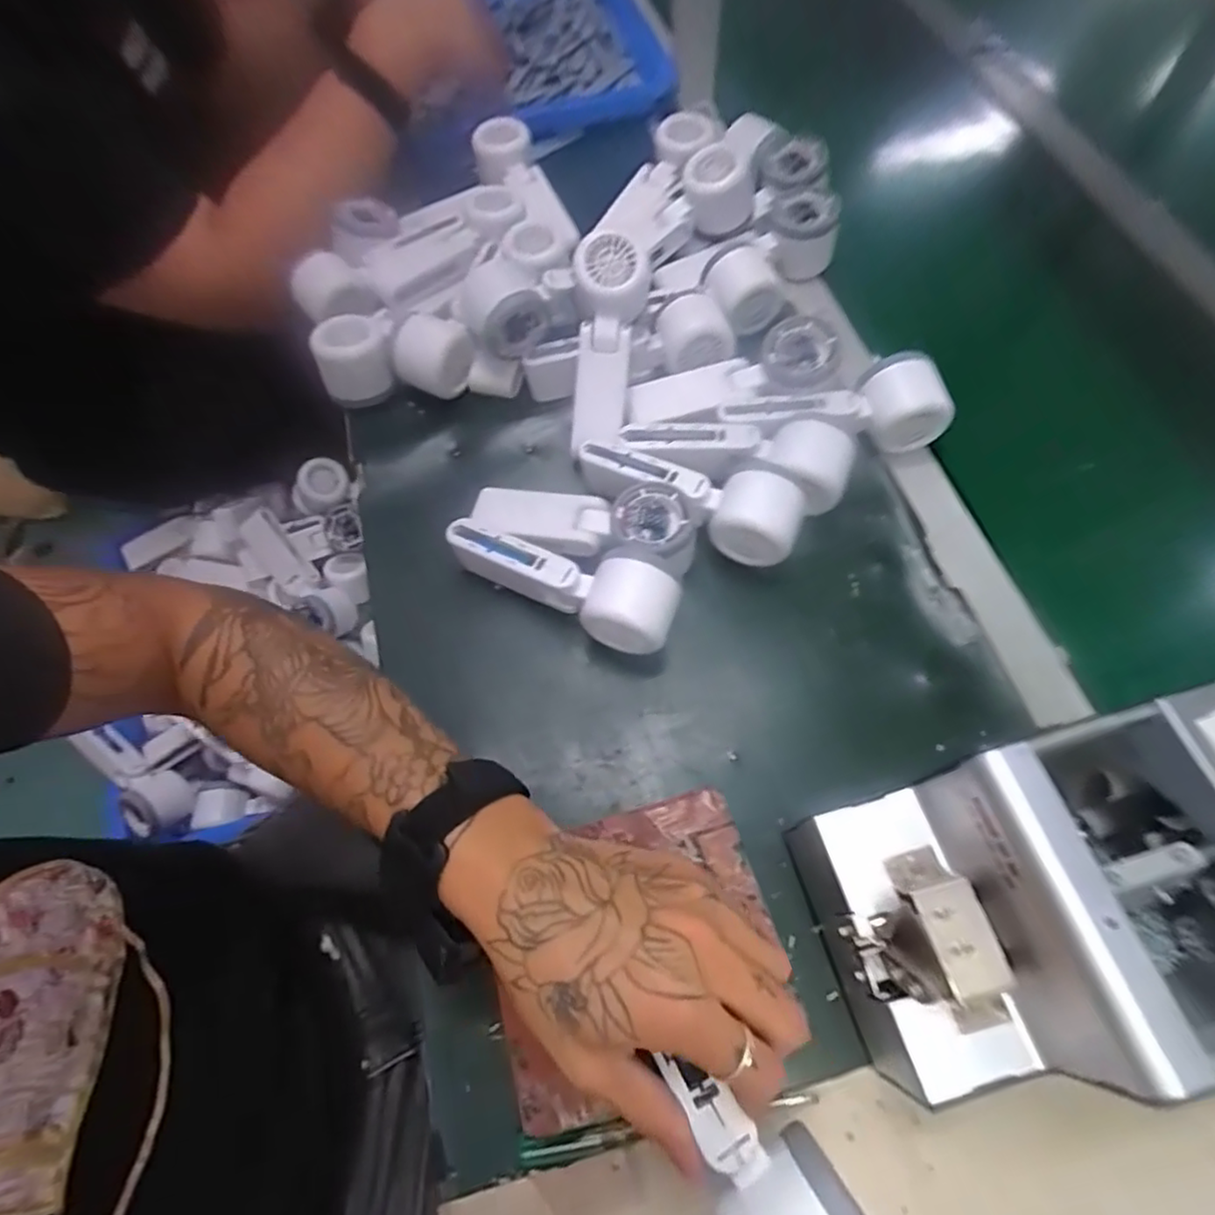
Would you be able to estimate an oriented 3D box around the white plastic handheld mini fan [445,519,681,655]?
[{"bbox_3d":[-0.033,-0.021,0.451,0.167,0.054,0.058,21,66,12],"label":"white plastic handheld mini fan"}]

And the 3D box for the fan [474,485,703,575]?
[{"bbox_3d":[-0.017,-0.061,0.471,0.159,0.049,0.051,11,64,7],"label":"fan"}]

